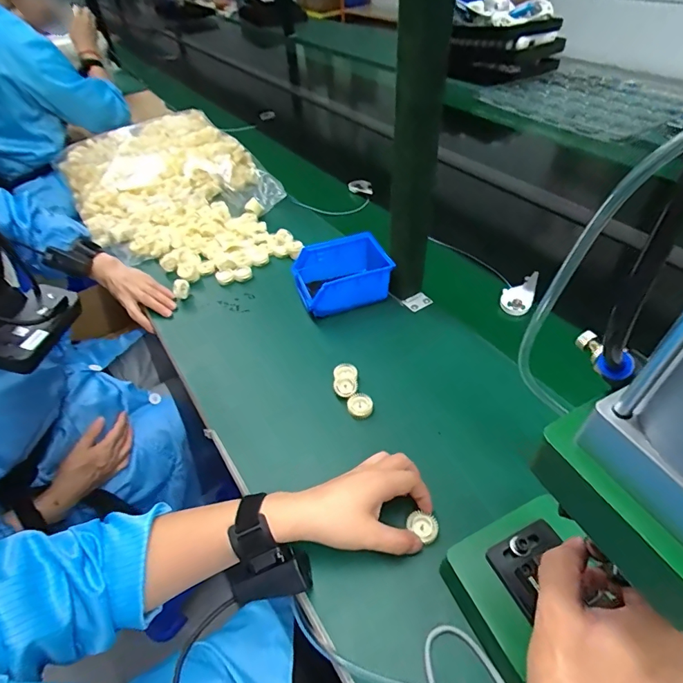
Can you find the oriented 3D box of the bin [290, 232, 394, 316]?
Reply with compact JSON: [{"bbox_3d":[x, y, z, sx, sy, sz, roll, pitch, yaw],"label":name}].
[{"bbox_3d":[0.003,-0.108,0.669,0.146,0.062,0.105,-16,47,-10],"label":"bin"}]

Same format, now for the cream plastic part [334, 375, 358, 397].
[{"bbox_3d":[0.005,0.057,0.560,0.030,0.010,0.028,-6,46,-2],"label":"cream plastic part"}]

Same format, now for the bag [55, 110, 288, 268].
[{"bbox_3d":[-0.376,-0.362,0.917,0.378,0.102,0.412,-36,54,-27],"label":"bag"}]

